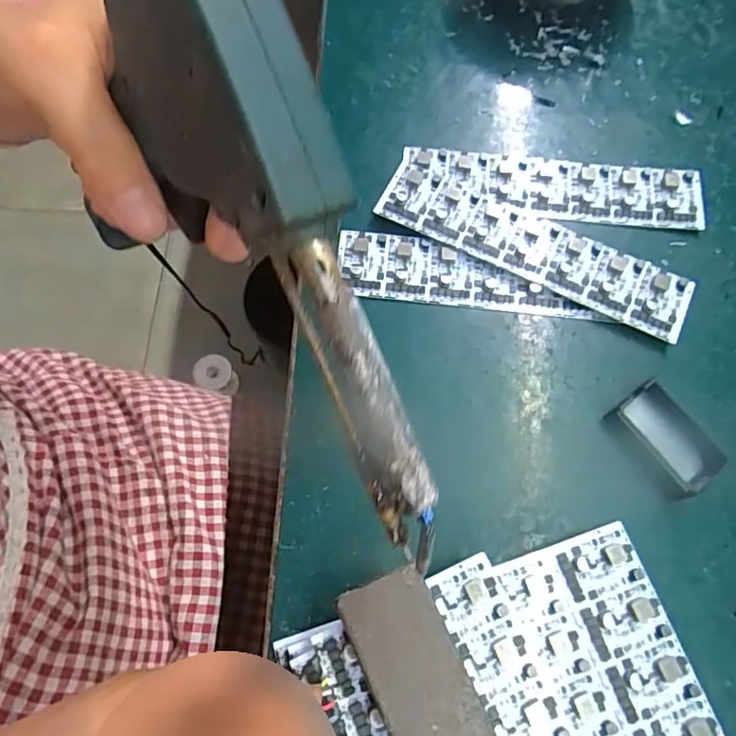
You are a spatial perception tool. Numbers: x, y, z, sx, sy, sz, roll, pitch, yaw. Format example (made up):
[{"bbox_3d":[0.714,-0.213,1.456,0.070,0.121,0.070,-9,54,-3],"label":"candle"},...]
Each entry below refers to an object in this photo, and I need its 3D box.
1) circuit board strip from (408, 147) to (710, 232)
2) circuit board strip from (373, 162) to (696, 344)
[{"bbox_3d":[0.108,-0.106,0.328,0.168,0.006,0.039,6,69,1],"label":"circuit board strip"},{"bbox_3d":[0.090,-0.066,0.312,0.172,0.009,0.040,26,71,9],"label":"circuit board strip"}]

